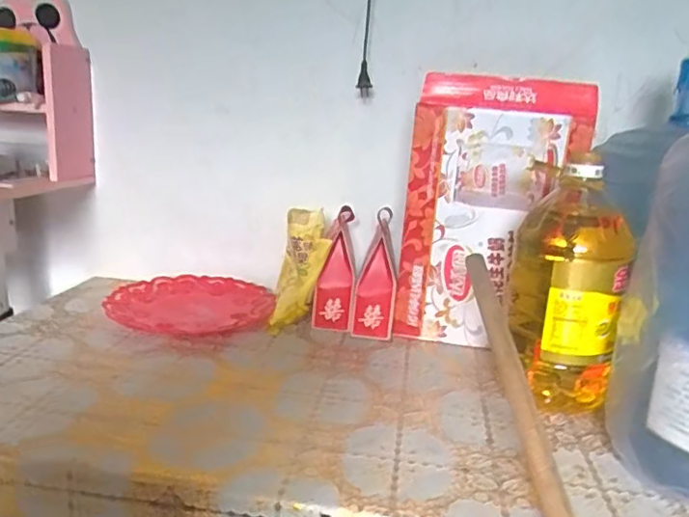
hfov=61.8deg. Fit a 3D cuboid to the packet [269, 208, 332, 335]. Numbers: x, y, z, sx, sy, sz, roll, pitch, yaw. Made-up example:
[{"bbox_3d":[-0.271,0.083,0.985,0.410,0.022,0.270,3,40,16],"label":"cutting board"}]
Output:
[{"bbox_3d":[-0.079,0.023,1.036,0.102,0.228,0.053,11,-5,25],"label":"packet"}]

